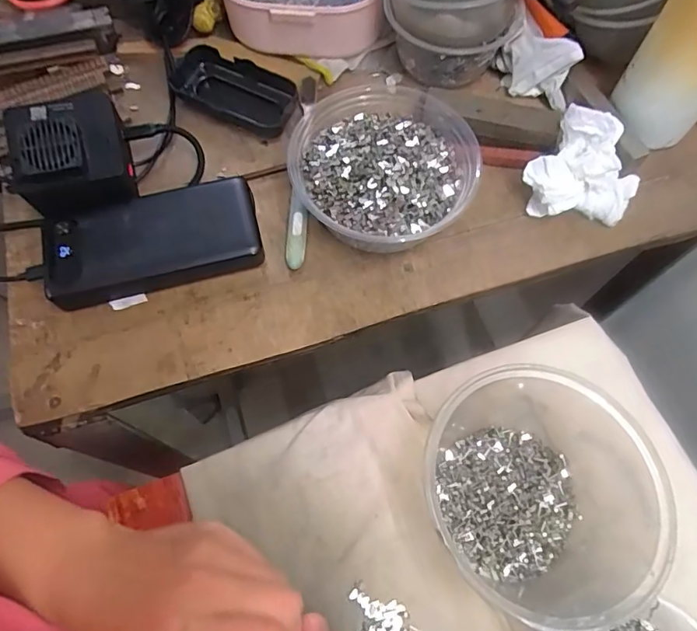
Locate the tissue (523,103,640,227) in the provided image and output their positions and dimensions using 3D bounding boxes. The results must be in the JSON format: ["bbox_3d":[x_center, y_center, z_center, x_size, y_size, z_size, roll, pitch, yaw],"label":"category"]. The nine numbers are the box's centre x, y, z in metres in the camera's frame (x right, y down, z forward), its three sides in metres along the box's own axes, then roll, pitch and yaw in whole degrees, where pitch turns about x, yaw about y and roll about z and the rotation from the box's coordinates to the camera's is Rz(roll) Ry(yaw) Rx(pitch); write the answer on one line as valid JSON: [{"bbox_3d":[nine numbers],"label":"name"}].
[{"bbox_3d":[0.186,-0.114,0.393,0.076,0.065,0.079,34,73,11],"label":"tissue"}]

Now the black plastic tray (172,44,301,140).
[{"bbox_3d":[-0.098,-0.196,0.449,0.115,0.025,0.047,24,71,8],"label":"black plastic tray"}]

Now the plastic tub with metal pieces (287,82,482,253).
[{"bbox_3d":[0.031,-0.108,0.395,0.140,0.057,0.132,0,67,0],"label":"plastic tub with metal pieces"}]

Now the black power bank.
[{"bbox_3d":[-0.147,-0.056,0.386,0.154,0.027,0.071,-15,70,-6],"label":"black power bank"}]

